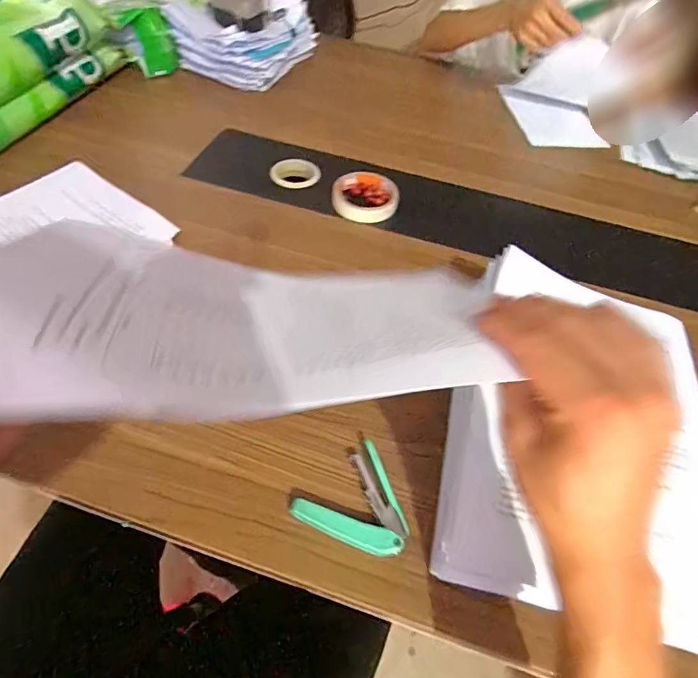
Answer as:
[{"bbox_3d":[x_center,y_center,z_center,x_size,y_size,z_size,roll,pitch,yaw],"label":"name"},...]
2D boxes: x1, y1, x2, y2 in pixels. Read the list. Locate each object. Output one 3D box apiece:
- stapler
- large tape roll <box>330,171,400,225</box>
[{"bbox_3d":[0.010,0.144,0.366,0.084,0.024,0.080,-34,63,-25],"label":"stapler"},{"bbox_3d":[0.024,-0.201,0.623,0.086,0.023,0.086,2,54,-3],"label":"large tape roll"}]

